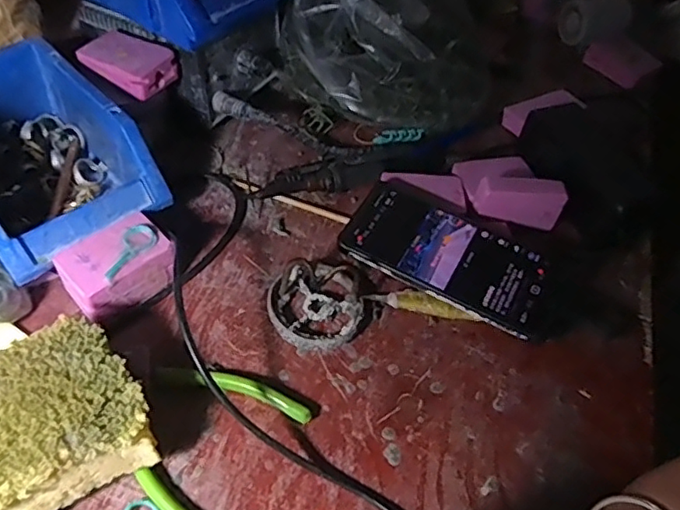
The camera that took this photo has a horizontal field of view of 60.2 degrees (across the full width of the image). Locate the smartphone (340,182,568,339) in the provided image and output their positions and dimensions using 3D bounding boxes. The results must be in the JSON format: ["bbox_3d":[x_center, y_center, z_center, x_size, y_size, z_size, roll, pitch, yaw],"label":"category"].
[{"bbox_3d":[0.086,-0.002,0.446,0.161,0.013,0.085,27,58,15],"label":"smartphone"}]

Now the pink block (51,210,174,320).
[{"bbox_3d":[-0.158,0.009,0.413,0.052,0.041,0.072,38,57,23],"label":"pink block"}]

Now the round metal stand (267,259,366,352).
[{"bbox_3d":[-0.017,0.034,0.423,0.067,0.019,0.070,3,51,-3],"label":"round metal stand"}]

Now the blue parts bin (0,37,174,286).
[{"bbox_3d":[-0.234,-0.074,0.446,0.122,0.079,0.187,-36,62,-29],"label":"blue parts bin"}]

